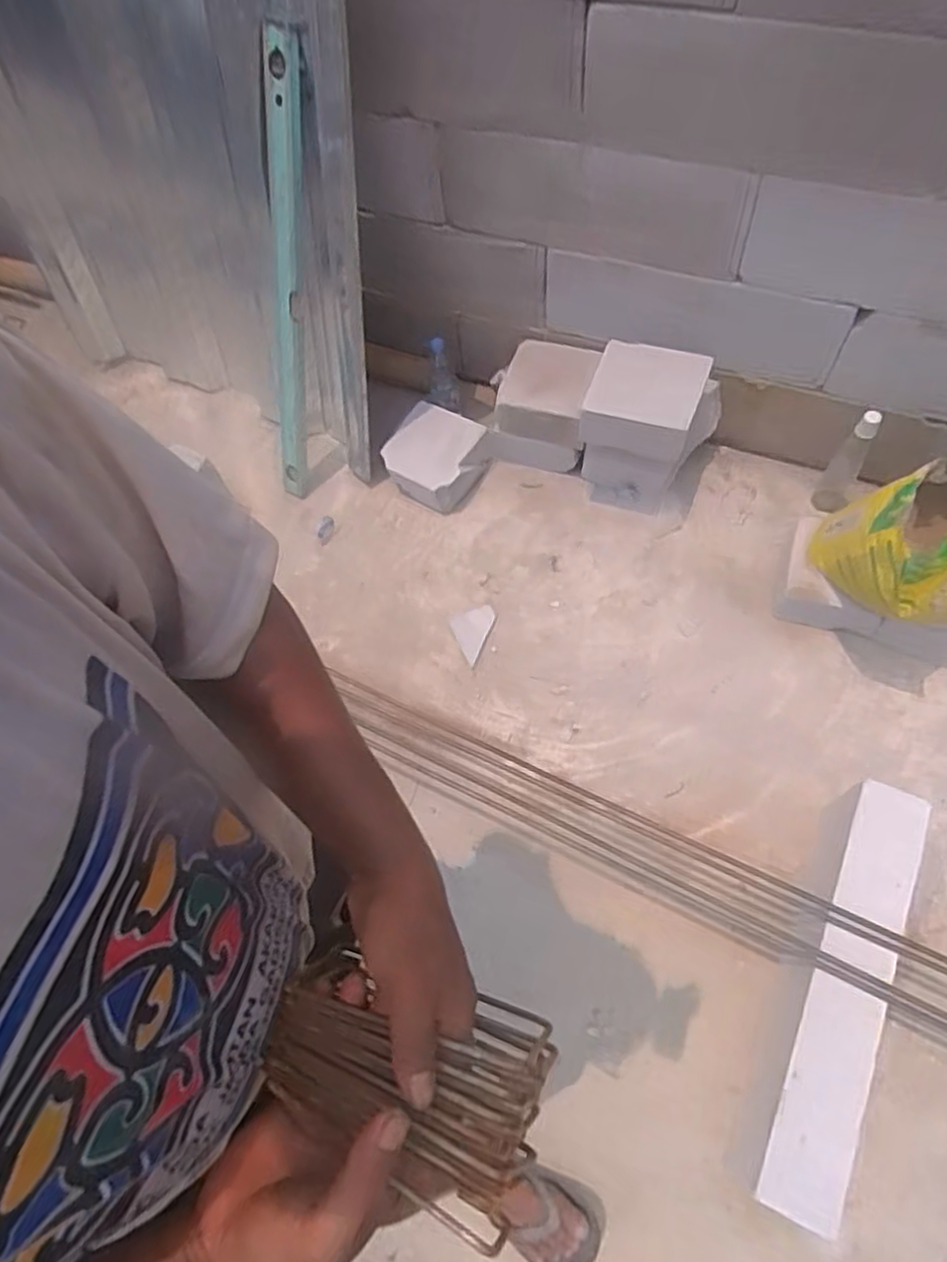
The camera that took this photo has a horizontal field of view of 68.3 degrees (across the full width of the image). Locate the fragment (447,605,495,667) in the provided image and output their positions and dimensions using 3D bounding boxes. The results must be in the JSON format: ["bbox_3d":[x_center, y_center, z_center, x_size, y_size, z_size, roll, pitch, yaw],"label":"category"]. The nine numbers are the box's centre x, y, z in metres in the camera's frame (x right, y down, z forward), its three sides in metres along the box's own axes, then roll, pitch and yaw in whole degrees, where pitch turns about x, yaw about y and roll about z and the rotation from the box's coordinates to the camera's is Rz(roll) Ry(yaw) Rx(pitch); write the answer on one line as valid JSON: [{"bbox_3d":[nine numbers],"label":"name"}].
[{"bbox_3d":[0.009,0.002,1.598,0.103,0.005,0.131,-23,63,-6],"label":"fragment"}]

